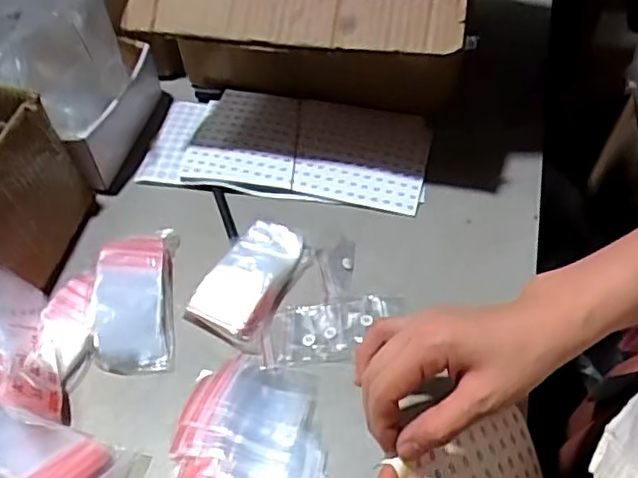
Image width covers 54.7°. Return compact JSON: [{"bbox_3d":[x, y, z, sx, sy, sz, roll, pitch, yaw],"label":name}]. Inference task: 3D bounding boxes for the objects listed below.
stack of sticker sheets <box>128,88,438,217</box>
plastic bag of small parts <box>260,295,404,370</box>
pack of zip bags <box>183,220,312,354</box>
[{"bbox_3d":[-0.030,-0.101,0.648,0.281,0.018,0.138,5,52,7],"label":"stack of sticker sheets"},{"bbox_3d":[0.013,0.076,0.513,0.120,0.012,0.058,-6,51,-2],"label":"plastic bag of small parts"},{"bbox_3d":[-0.058,0.032,0.532,0.065,0.024,0.117,21,55,19],"label":"pack of zip bags"}]

